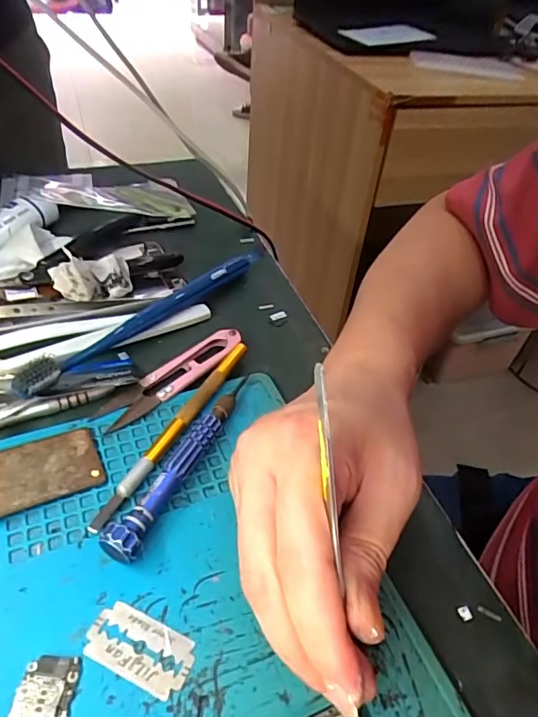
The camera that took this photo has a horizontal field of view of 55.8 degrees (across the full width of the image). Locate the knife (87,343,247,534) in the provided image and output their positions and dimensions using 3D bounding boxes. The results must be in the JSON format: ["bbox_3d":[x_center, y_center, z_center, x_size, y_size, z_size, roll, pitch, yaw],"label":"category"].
[{"bbox_3d":[-0.048,0.035,0.270,0.008,0.010,0.134,24,46,16],"label":"knife"}]

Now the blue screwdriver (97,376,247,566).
[{"bbox_3d":[-0.041,0.047,0.254,0.016,0.017,0.120,20,45,13],"label":"blue screwdriver"}]

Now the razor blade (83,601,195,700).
[{"bbox_3d":[-0.050,0.111,0.196,0.043,0.004,0.022,22,45,14],"label":"razor blade"}]

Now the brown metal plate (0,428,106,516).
[{"bbox_3d":[-0.114,0.055,0.245,0.060,0.005,0.036,-16,49,-23],"label":"brown metal plate"}]

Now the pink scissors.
[{"bbox_3d":[-0.055,0.009,0.296,0.096,0.009,0.022,-31,56,-34],"label":"pink scissors"}]

